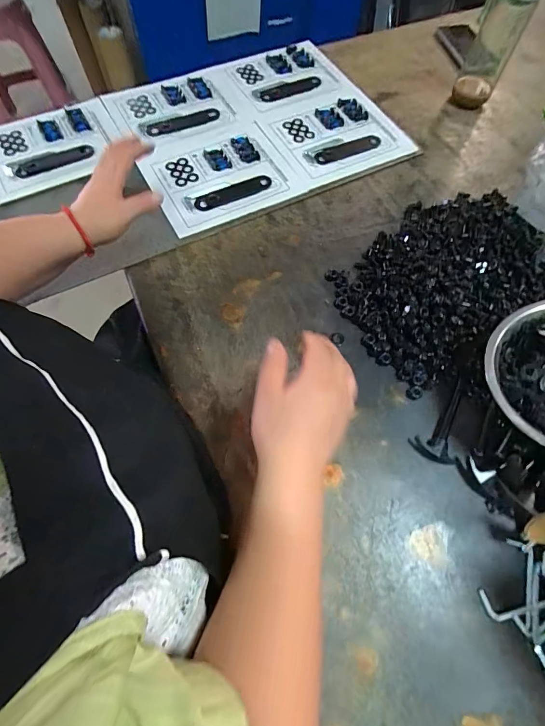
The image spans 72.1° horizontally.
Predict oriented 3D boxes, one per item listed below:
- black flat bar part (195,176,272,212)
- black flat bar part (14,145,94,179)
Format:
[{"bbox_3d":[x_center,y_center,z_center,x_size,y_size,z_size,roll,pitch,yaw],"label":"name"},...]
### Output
[{"bbox_3d":[-0.061,-0.270,0.598,0.128,0.009,0.031,-22,69,-11],"label":"black flat bar part"},{"bbox_3d":[-0.356,-0.330,0.611,0.125,0.008,0.036,-20,69,-10],"label":"black flat bar part"}]

